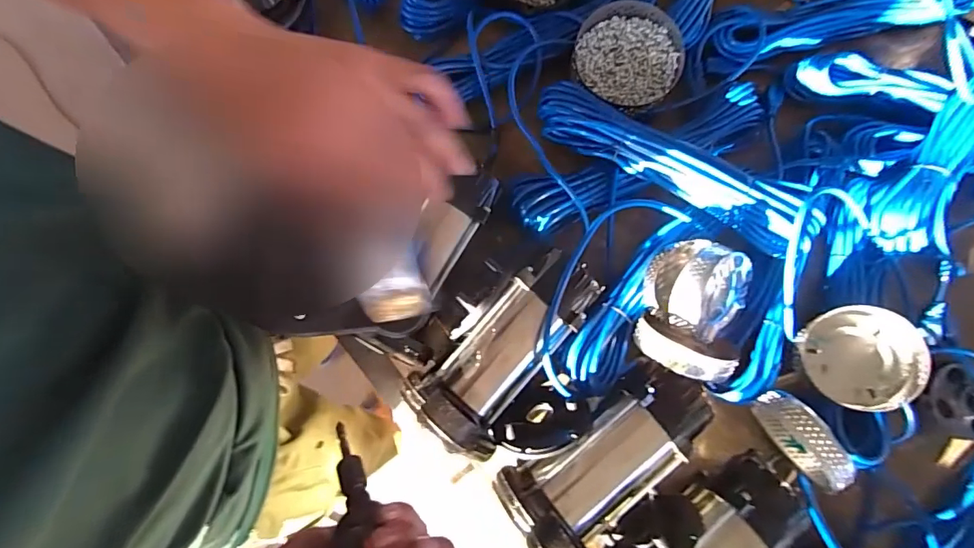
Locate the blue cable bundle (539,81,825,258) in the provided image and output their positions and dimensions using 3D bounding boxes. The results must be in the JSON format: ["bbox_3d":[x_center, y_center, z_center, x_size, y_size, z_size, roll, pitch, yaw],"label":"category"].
[{"bbox_3d":[0.215,-0.133,0.556,0.349,0.056,0.068,31,80,6],"label":"blue cable bundle"}]

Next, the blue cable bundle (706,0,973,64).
[{"bbox_3d":[0.478,-0.347,0.627,0.367,0.030,0.066,-12,79,-2],"label":"blue cable bundle"}]

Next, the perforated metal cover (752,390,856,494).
[{"bbox_3d":[0.327,0.173,0.494,0.035,0.106,0.103,-35,80,-7],"label":"perforated metal cover"}]

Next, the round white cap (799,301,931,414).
[{"bbox_3d":[0.405,0.091,0.508,0.111,0.042,0.111,-3,82,21],"label":"round white cap"}]

